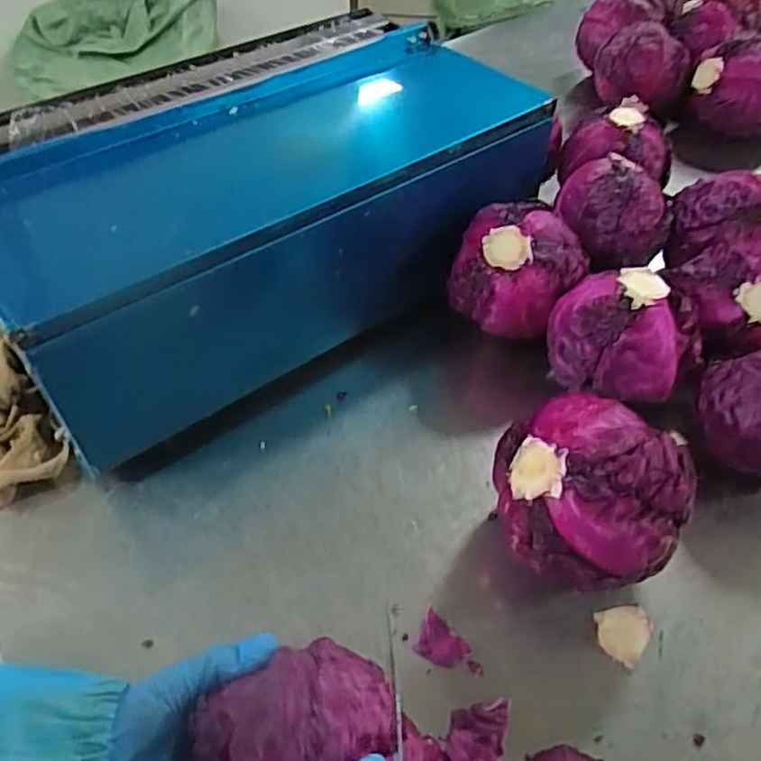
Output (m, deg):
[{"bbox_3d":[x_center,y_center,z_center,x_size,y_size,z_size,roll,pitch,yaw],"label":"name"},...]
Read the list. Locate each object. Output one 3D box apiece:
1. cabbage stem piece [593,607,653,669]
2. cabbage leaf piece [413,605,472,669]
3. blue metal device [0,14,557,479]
[{"bbox_3d":[0.161,0.166,0.444,0.034,0.008,0.039,32,54,27],"label":"cabbage stem piece"},{"bbox_3d":[0.042,0.173,0.441,0.036,0.004,0.029,25,52,22],"label":"cabbage leaf piece"},{"bbox_3d":[-0.110,-0.164,0.633,0.487,0.180,0.268,-32,55,-25],"label":"blue metal device"}]

